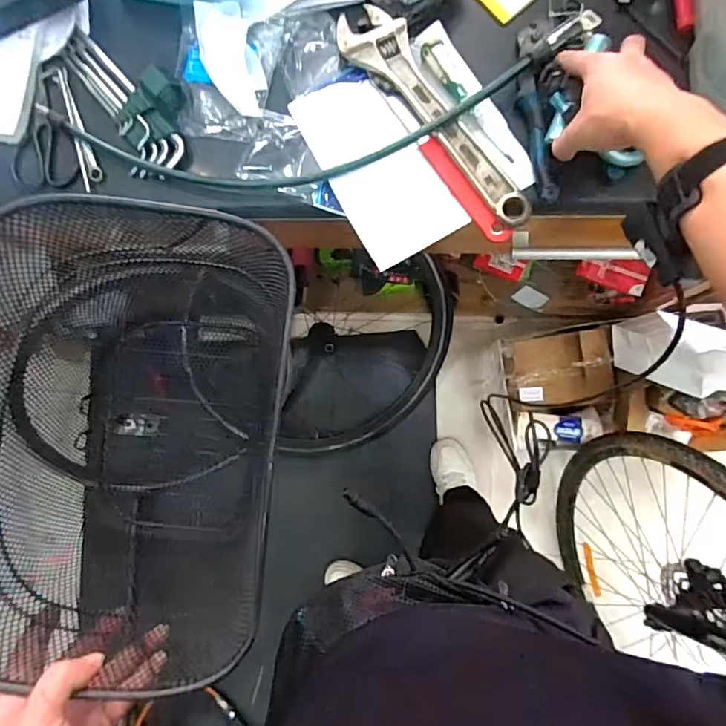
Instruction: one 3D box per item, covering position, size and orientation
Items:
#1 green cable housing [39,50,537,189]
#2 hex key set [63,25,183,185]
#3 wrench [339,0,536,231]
[{"bbox_3d":[-0.101,-0.249,0.567,0.560,0.025,0.113,-2,84,8],"label":"green cable housing"},{"bbox_3d":[-0.271,-0.315,0.598,0.101,0.038,0.212,-34,81,4],"label":"hex key set"},{"bbox_3d":[0.080,-0.264,0.534,0.062,0.024,0.286,-42,81,2],"label":"wrench"}]

